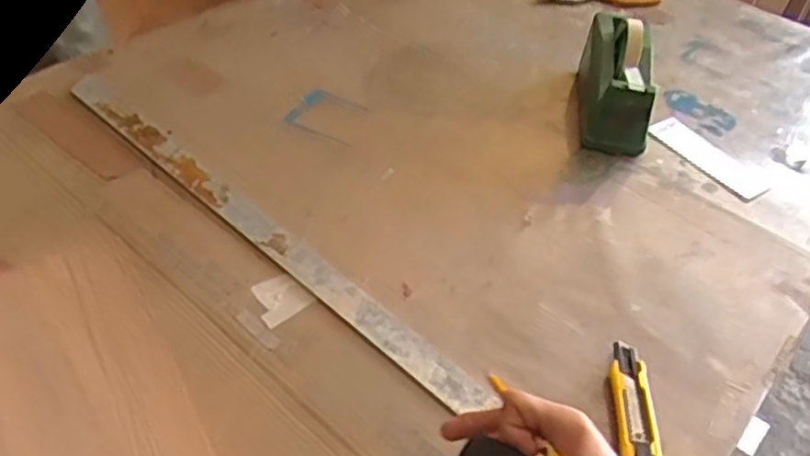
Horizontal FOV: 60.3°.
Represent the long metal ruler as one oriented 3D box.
[{"bbox_3d":[-0.175,-0.015,0.748,0.644,0.010,0.036,35,57,27],"label":"long metal ruler"}]

